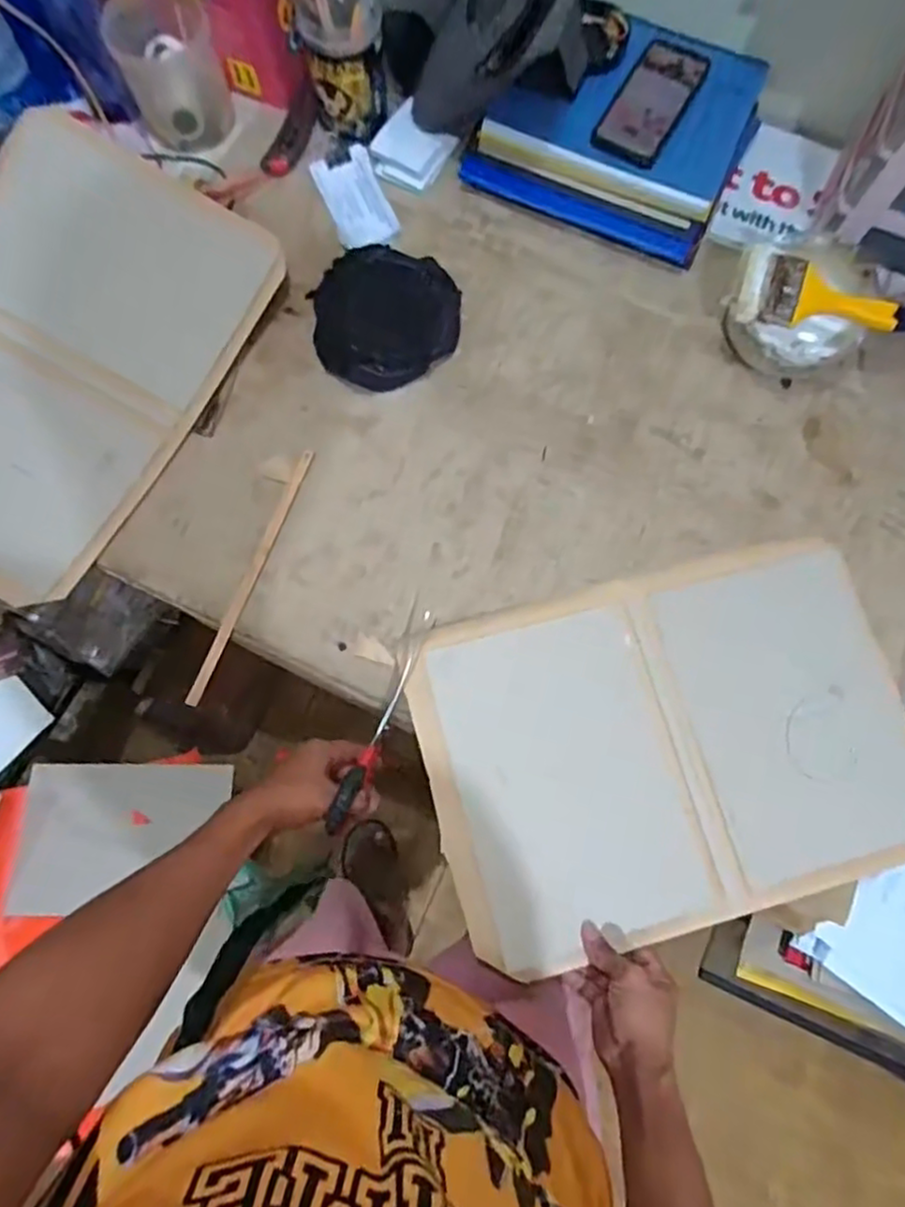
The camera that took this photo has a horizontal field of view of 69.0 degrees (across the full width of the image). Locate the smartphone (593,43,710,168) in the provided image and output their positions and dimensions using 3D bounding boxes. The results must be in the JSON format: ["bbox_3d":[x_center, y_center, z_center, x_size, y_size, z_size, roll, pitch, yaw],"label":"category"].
[{"bbox_3d":[0.229,-0.580,0.763,0.079,0.015,0.157,29,79,6],"label":"smartphone"}]

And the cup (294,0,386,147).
[{"bbox_3d":[-0.121,-0.606,0.749,0.084,0.122,0.088,0,77,0],"label":"cup"}]

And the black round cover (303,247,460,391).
[{"bbox_3d":[-0.074,-0.328,0.750,0.162,0.019,0.166,0,77,0],"label":"black round cover"}]

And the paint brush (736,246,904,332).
[{"bbox_3d":[0.392,-0.316,0.678,0.189,0.022,0.068,8,78,2],"label":"paint brush"}]

